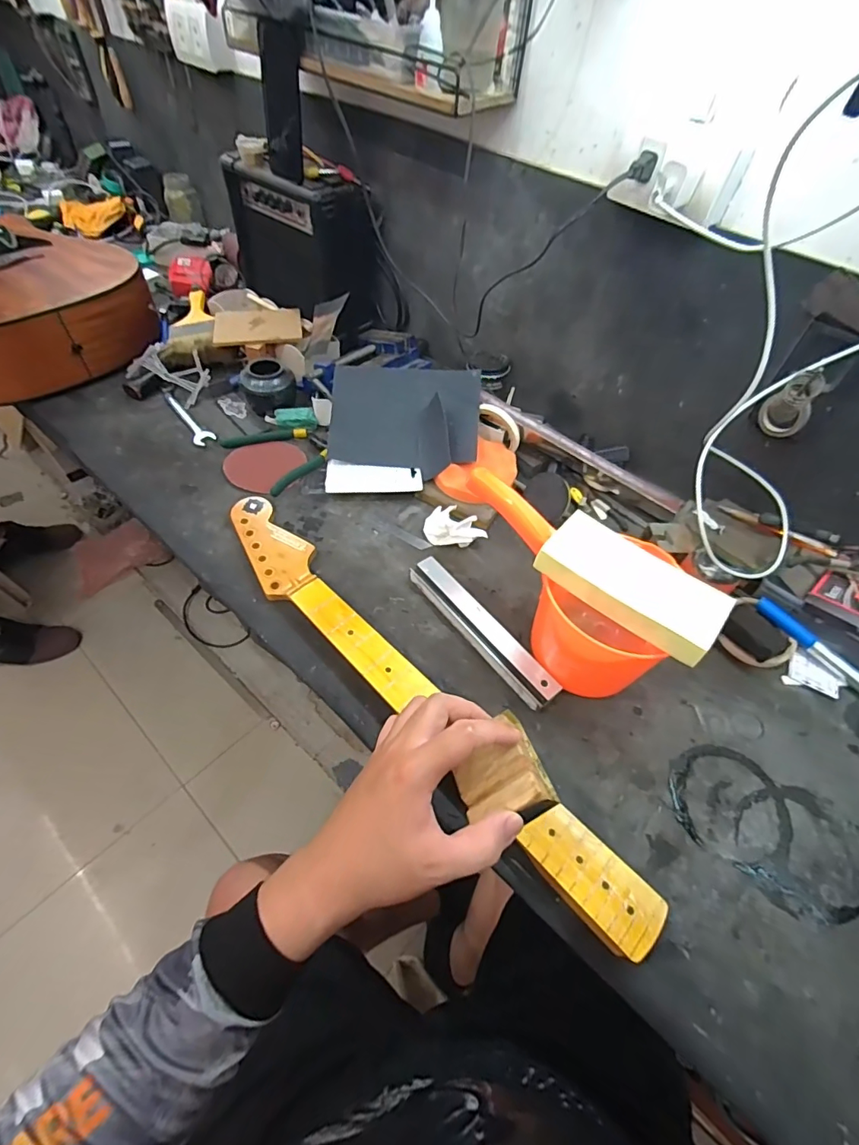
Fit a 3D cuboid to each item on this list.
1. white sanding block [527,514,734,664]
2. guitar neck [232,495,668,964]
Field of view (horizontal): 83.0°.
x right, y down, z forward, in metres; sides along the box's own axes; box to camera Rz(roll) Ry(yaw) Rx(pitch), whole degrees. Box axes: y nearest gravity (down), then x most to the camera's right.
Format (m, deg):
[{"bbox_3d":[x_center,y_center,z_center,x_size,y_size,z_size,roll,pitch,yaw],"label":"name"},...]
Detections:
[{"bbox_3d":[0.194,0.009,0.469,0.167,0.024,0.078,34,57,19],"label":"white sanding block"},{"bbox_3d":[-0.044,0.106,0.533,0.072,0.022,0.641,-36,62,-26],"label":"guitar neck"}]

